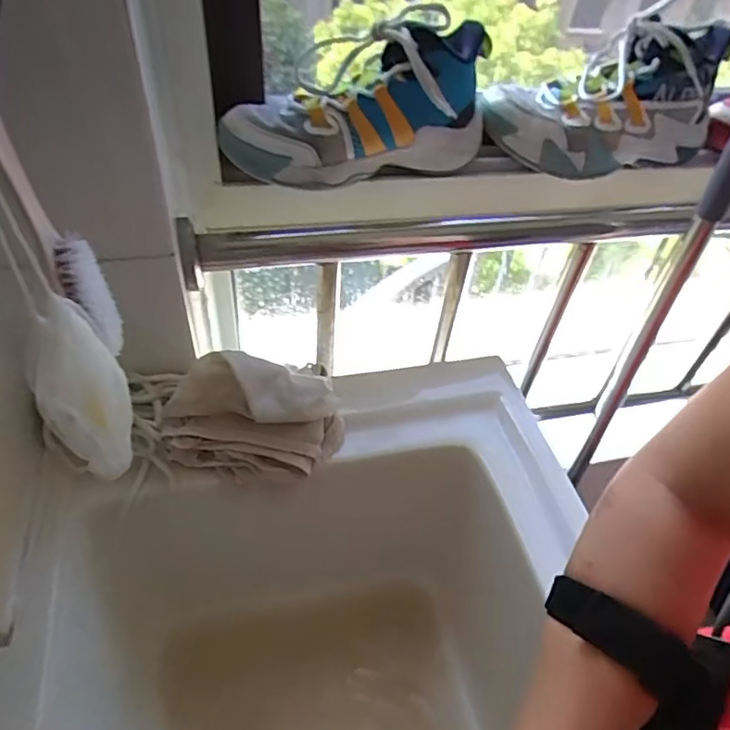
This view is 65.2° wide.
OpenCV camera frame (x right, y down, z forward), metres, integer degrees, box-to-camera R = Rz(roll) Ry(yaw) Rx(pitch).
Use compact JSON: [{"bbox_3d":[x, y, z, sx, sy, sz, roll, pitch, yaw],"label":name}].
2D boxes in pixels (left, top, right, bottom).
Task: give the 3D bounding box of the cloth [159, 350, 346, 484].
[{"bbox_3d":[-0.087,0.039,0.445,0.136,0.070,0.064,2,46,-5],"label":"cloth"}]

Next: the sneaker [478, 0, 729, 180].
[{"bbox_3d":[0.229,-0.256,0.532,0.212,0.131,0.085,-14,49,-18],"label":"sneaker"}]

